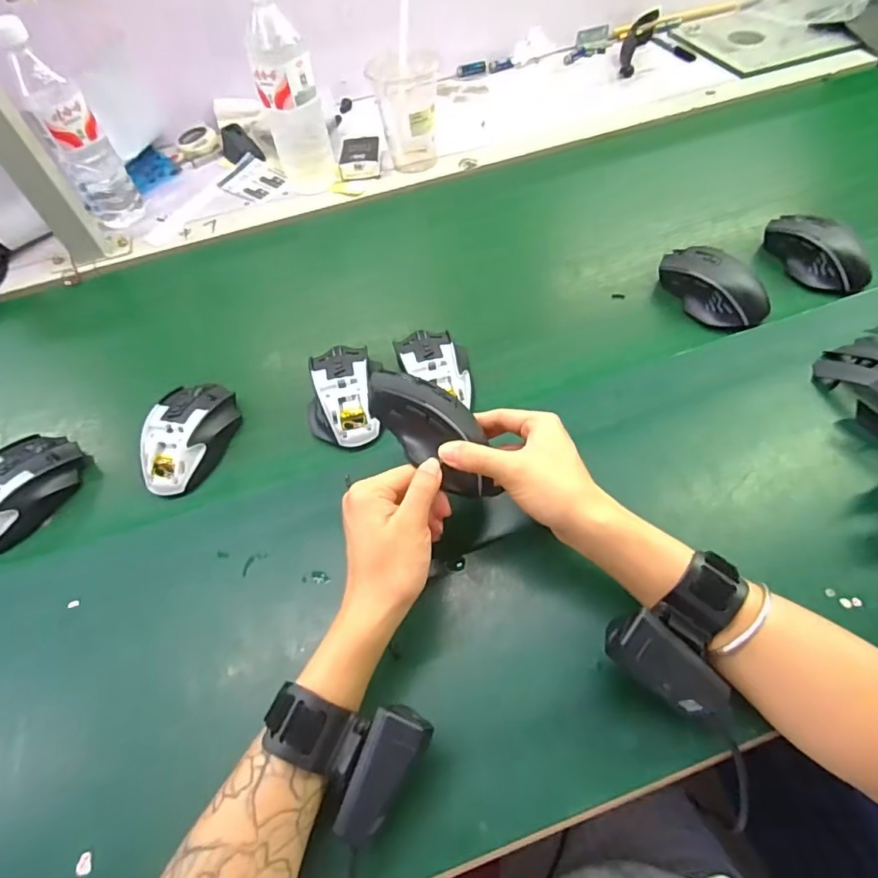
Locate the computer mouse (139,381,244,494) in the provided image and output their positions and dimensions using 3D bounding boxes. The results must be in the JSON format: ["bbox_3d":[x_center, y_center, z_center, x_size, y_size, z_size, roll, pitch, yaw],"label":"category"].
[{"bbox_3d":[-0.233,-0.006,0.488,0.070,0.036,0.115,2,57,7],"label":"computer mouse"}]

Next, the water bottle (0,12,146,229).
[{"bbox_3d":[-0.440,-0.364,0.632,0.062,0.221,0.057,-34,59,-18],"label":"water bottle"}]

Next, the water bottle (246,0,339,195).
[{"bbox_3d":[-0.182,-0.416,0.641,0.070,0.220,0.057,-12,55,-4],"label":"water bottle"}]

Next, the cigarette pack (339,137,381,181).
[{"bbox_3d":[-0.108,-0.389,0.733,0.053,0.026,0.074,-2,55,3],"label":"cigarette pack"}]

